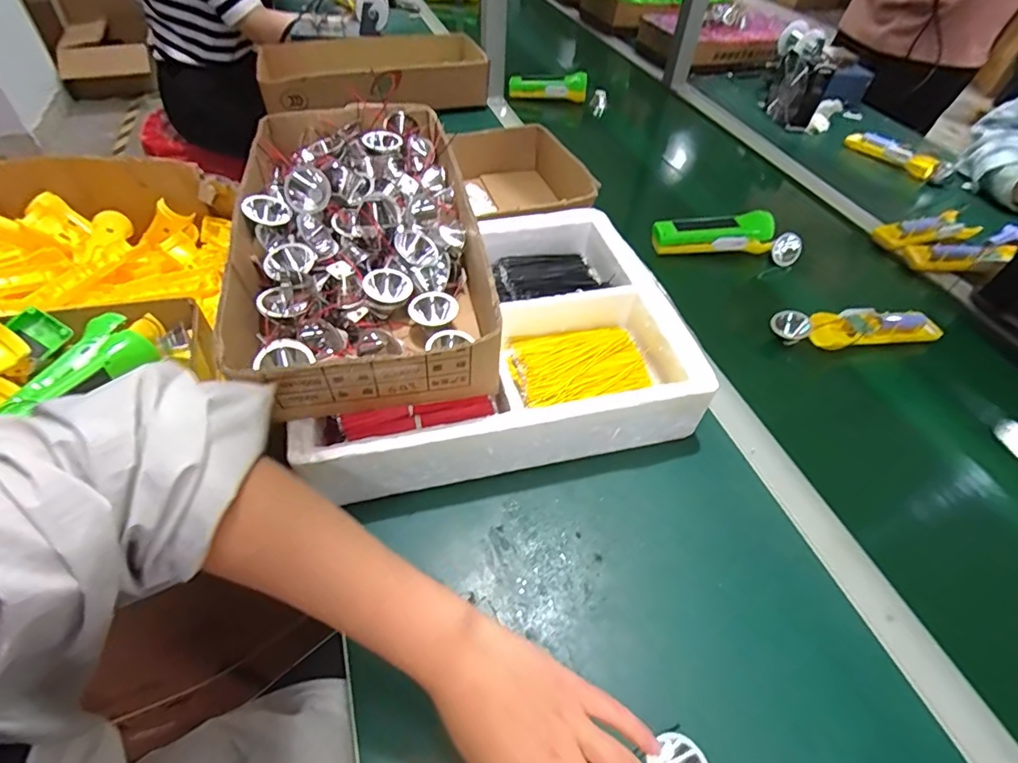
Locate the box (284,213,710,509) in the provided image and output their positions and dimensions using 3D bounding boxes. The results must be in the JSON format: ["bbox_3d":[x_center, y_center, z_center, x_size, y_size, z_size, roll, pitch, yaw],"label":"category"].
[{"bbox_3d":[-0.023,-0.051,0.562,0.373,0.083,0.304,-10,50,-11],"label":"box"}]

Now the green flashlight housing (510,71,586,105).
[{"bbox_3d":[0.084,-0.635,1.107,0.166,0.053,0.035,1,49,-3],"label":"green flashlight housing"}]

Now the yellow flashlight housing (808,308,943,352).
[{"bbox_3d":[0.453,-0.068,0.645,0.163,0.027,0.045,-3,49,-6],"label":"yellow flashlight housing"}]

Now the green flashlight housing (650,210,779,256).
[{"bbox_3d":[0.298,-0.218,0.748,0.172,0.048,0.043,-1,49,-4],"label":"green flashlight housing"}]

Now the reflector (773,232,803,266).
[{"bbox_3d":[0.409,-0.194,0.757,0.038,0.046,0.019,28,53,20],"label":"reflector"}]

